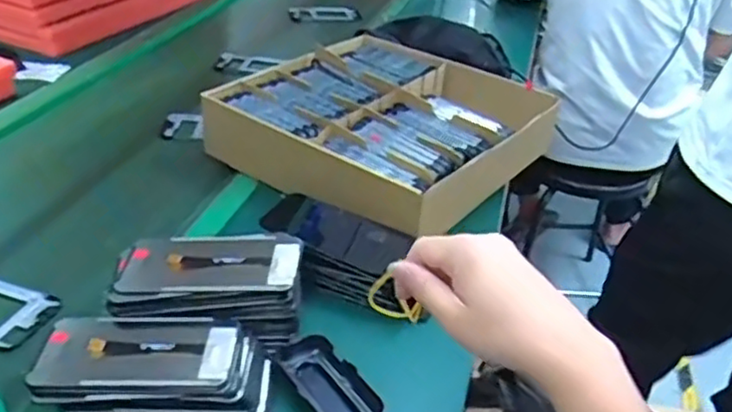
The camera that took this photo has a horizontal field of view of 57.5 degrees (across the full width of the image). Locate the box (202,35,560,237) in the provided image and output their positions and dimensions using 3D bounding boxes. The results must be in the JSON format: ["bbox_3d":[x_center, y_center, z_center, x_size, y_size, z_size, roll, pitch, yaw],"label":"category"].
[{"bbox_3d":[0.031,-0.122,0.929,0.349,0.081,0.395,26,38,29],"label":"box"}]

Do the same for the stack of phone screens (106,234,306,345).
[{"bbox_3d":[-0.140,0.071,0.608,0.167,0.067,0.090,0,33,-8],"label":"stack of phone screens"}]

